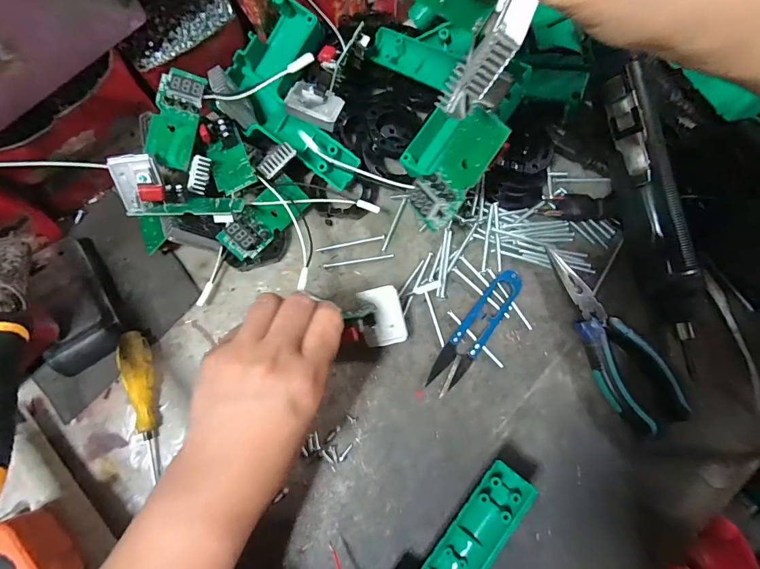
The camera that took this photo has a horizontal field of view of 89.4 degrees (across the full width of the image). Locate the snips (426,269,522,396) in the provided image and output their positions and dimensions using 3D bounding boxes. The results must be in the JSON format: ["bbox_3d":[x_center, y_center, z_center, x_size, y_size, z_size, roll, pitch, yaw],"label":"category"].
[{"bbox_3d":[0.078,0.037,0.314,0.025,0.011,0.115,35,78,9],"label":"snips"}]

